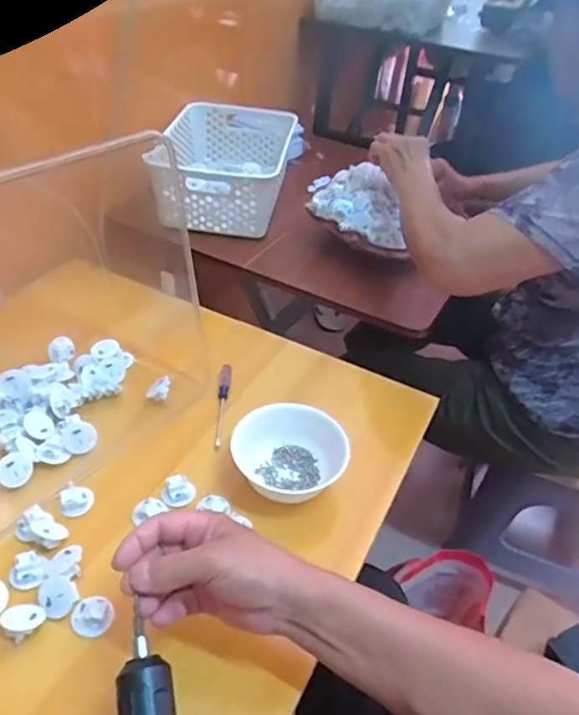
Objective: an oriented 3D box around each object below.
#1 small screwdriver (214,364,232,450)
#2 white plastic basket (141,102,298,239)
[{"bbox_3d":[-0.077,0.052,0.670,0.014,0.009,0.126,3,40,-5],"label":"small screwdriver"},{"bbox_3d":[-0.111,-0.326,0.987,0.220,0.104,0.285,8,40,1],"label":"white plastic basket"}]

